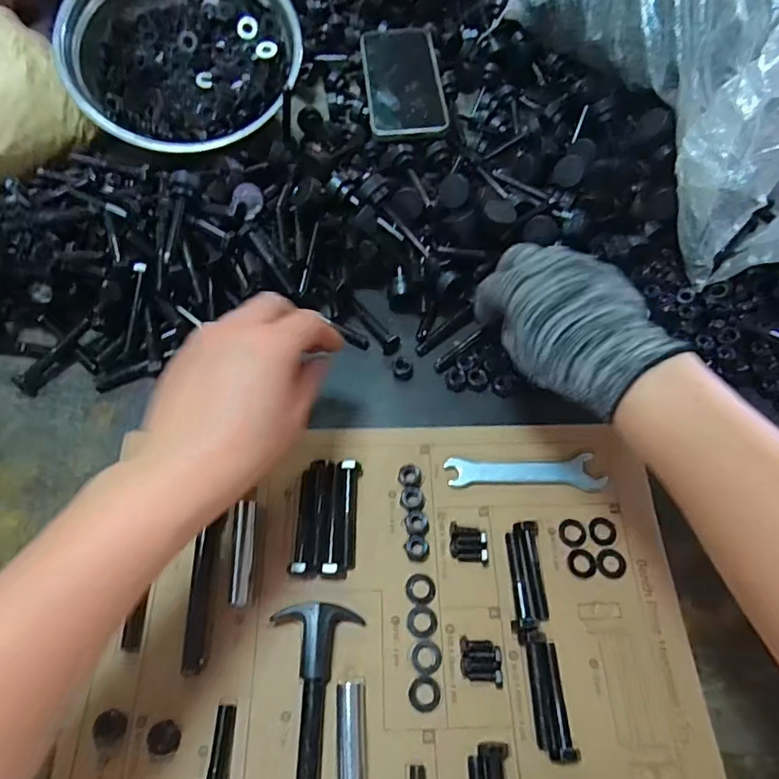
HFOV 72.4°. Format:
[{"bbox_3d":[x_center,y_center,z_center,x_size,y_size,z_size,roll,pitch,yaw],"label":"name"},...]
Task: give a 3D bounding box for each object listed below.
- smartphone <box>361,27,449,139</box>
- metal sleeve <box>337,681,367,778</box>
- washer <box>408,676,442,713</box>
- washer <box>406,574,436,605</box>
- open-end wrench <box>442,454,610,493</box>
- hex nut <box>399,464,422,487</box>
[{"bbox_3d":[0.014,-0.320,0.552,0.077,0.009,0.150,-5,68,-2],"label":"smartphone"},{"bbox_3d":[-0.022,0.199,0.307,0.016,0.010,0.052,-1,63,-6],"label":"metal sleeve"},{"bbox_3d":[0.021,0.184,0.321,0.019,0.004,0.019,2,63,-4],"label":"washer"},{"bbox_3d":[0.021,0.131,0.349,0.019,0.004,0.019,2,63,-4],"label":"washer"},{"bbox_3d":[0.098,0.060,0.383,0.110,0.004,0.026,0,63,-5],"label":"open-end wrench"},{"bbox_3d":[0.015,0.062,0.382,0.016,0.007,0.017,7,62,-1],"label":"hex nut"}]

